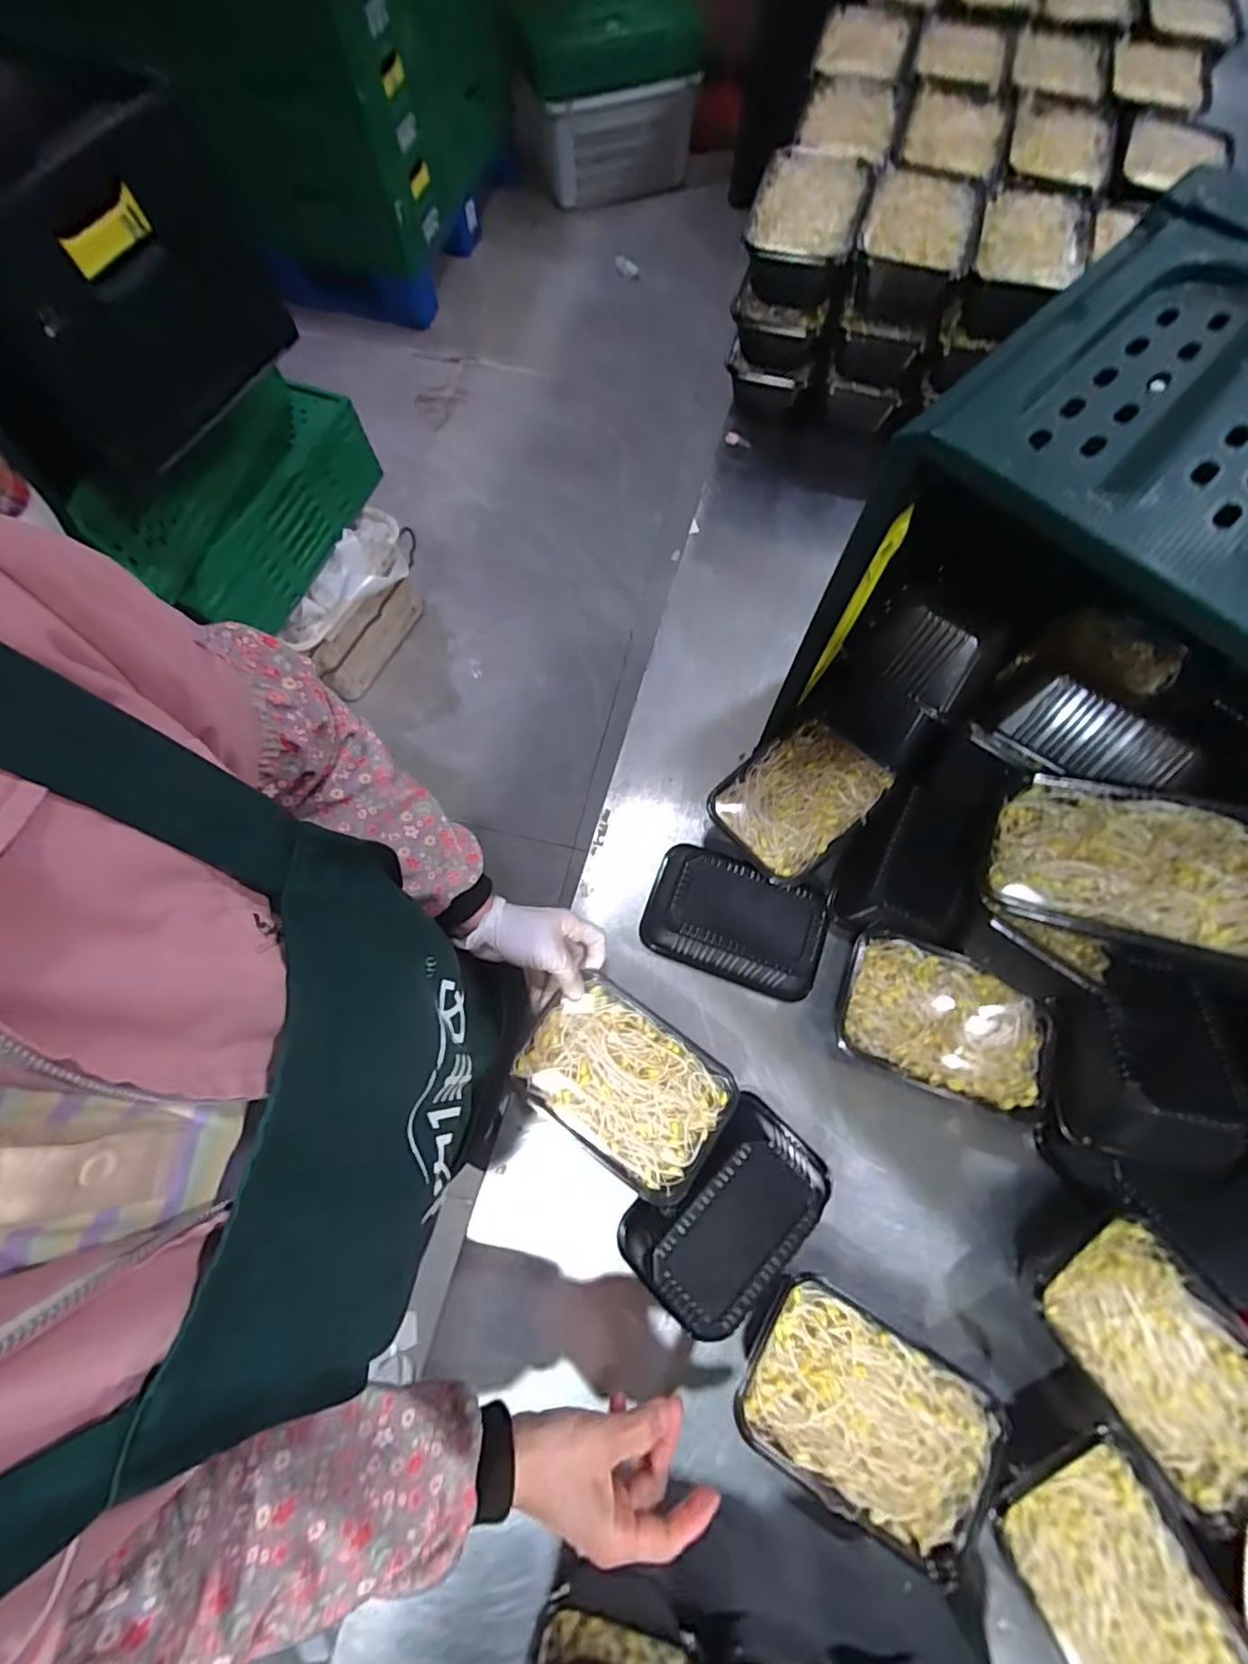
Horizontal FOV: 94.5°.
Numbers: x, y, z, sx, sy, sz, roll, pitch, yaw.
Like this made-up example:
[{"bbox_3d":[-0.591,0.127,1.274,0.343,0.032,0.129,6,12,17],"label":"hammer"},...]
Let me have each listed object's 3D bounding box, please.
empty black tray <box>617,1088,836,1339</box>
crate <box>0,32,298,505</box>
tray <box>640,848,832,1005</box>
[{"bbox_3d":[0.088,0.326,0.495,0.172,0.073,0.102,-41,76,-11],"label":"empty black tray"},{"bbox_3d":[-0.852,-0.804,0.803,0.577,0.274,0.389,34,76,11],"label":"crate"},{"bbox_3d":[0.111,0.086,0.576,0.163,0.077,0.107,22,74,8],"label":"tray"}]

